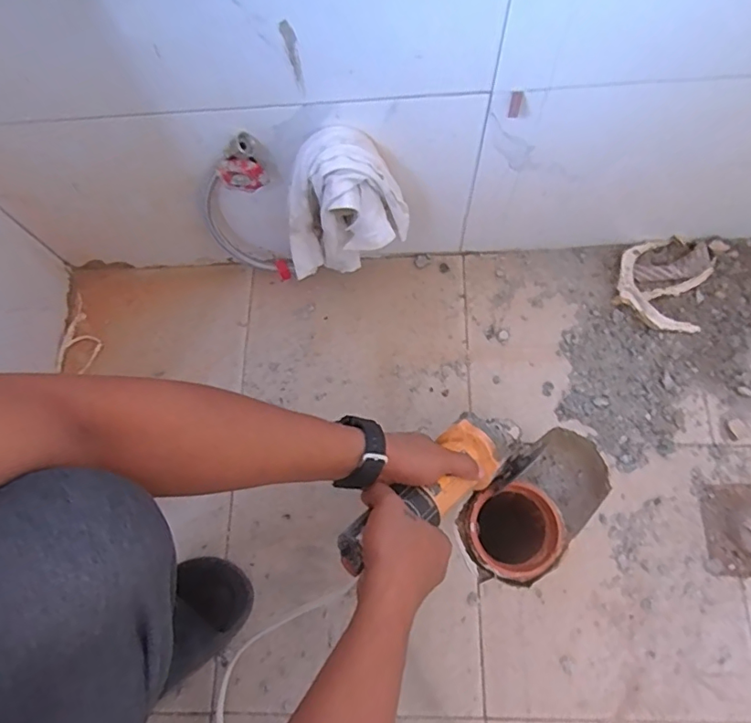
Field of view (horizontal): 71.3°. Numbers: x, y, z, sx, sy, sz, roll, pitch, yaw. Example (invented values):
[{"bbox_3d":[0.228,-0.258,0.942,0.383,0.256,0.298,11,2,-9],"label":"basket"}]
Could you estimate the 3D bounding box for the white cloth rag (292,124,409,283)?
[{"bbox_3d":[-0.030,-0.165,0.557,0.131,0.154,0.080,-4,69,1],"label":"white cloth rag"}]

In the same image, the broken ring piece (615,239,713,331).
[{"bbox_3d":[0.373,-0.104,0.680,0.107,0.020,0.129,21,73,8],"label":"broken ring piece"}]

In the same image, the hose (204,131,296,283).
[{"bbox_3d":[-0.154,-0.169,0.618,0.088,0.249,0.035,14,72,5],"label":"hose"}]

